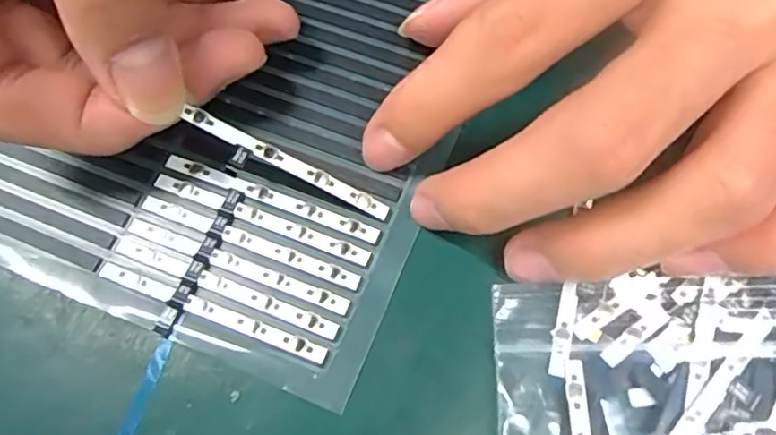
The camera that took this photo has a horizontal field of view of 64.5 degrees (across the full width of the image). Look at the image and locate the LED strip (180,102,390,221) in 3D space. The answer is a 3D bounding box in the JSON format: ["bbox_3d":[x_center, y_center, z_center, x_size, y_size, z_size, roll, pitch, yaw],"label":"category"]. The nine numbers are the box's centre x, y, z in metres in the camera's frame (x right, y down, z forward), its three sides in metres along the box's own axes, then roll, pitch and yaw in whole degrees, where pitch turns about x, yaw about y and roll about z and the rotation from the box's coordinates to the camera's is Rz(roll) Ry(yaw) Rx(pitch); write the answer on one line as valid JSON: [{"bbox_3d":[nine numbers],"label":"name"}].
[{"bbox_3d":[-0.024,-0.013,0.154,0.053,0.004,0.004,27,70,-8],"label":"LED strip"}]

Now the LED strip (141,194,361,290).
[{"bbox_3d":[-0.036,0.005,0.155,0.060,0.004,0.004,20,70,10],"label":"LED strip"}]

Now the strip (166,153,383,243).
[{"bbox_3d":[-0.031,-0.006,0.160,0.060,0.004,0.004,20,70,10],"label":"strip"}]

